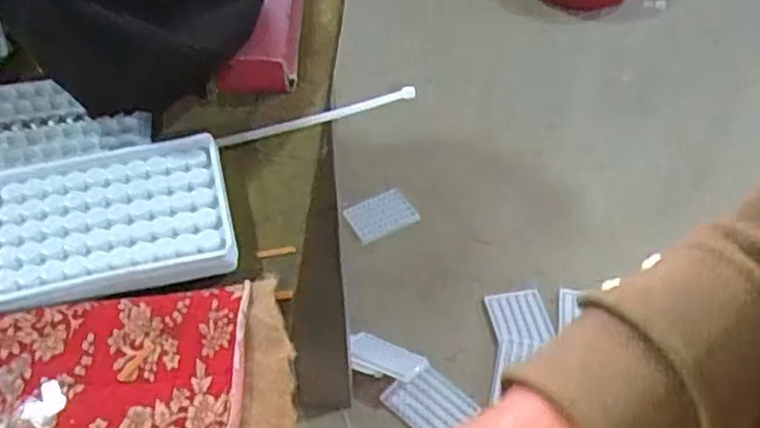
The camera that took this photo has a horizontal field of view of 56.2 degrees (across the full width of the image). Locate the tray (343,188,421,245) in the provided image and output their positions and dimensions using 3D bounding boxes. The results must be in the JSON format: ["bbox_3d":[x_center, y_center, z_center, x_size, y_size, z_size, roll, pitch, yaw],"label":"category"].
[{"bbox_3d":[-0.002,-0.002,1.364,0.120,0.013,0.097,-21,53,-18],"label":"tray"}]

